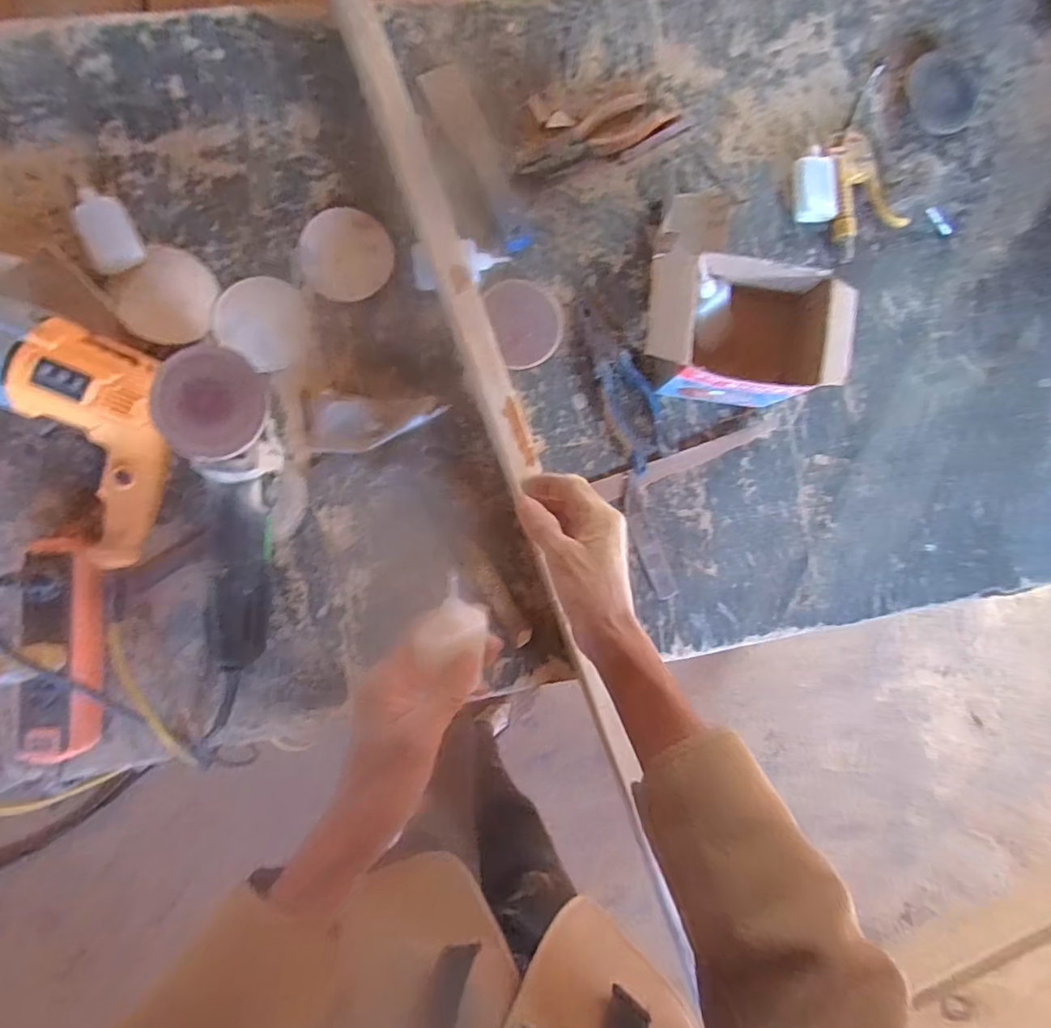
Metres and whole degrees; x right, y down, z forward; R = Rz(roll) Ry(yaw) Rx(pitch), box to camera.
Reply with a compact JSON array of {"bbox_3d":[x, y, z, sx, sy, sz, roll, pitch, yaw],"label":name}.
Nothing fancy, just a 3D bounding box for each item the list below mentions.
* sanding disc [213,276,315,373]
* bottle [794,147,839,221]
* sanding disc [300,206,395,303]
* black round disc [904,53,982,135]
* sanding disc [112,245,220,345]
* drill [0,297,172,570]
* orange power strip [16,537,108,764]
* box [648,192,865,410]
[{"bbox_3d":[-0.269,-0.200,0.556,0.097,0.004,0.089,0,89,-6],"label":"sanding disc"},{"bbox_3d":[0.322,-0.367,0.596,0.041,0.017,0.082,-3,89,-6],"label":"bottle"},{"bbox_3d":[-0.188,-0.274,0.563,0.093,0.004,0.098,1,89,-6],"label":"sanding disc"},{"bbox_3d":[0.480,-0.486,0.616,0.086,0.016,0.087,0,89,-6],"label":"black round disc"},{"bbox_3d":[-0.358,-0.217,0.538,0.088,0.008,0.091,0,89,-6],"label":"sanding disc"},{"bbox_3d":[-0.458,-0.081,0.480,0.243,0.102,0.200,20,87,-5],"label":"drill"},{"bbox_3d":[-0.434,0.126,0.508,0.071,0.041,0.208,-1,89,-6],"label":"orange power strip"},{"bbox_3d":[0.213,-0.228,0.543,0.193,0.107,0.220,8,88,-5],"label":"box"}]

